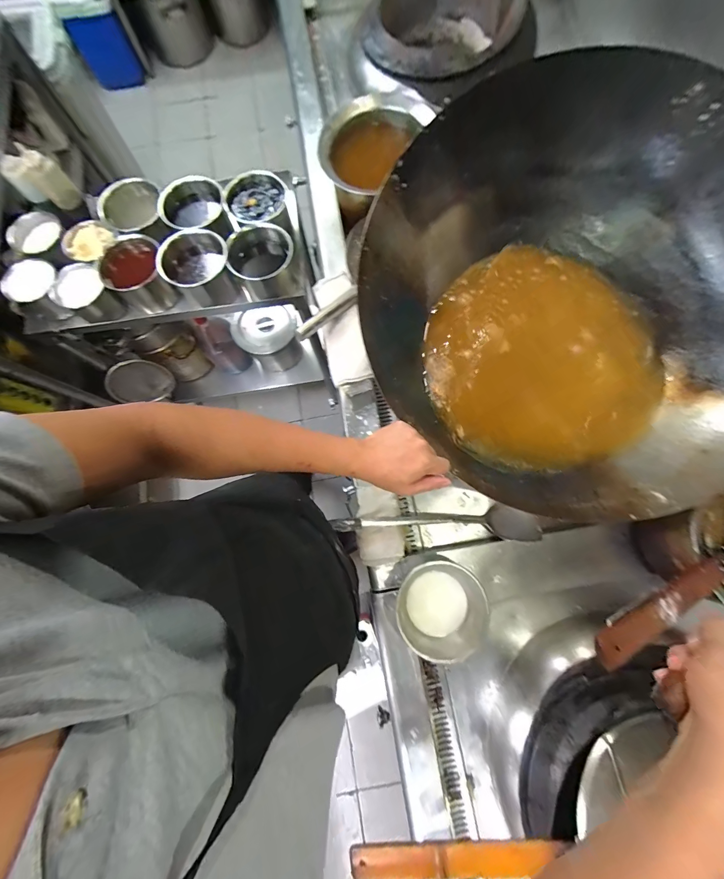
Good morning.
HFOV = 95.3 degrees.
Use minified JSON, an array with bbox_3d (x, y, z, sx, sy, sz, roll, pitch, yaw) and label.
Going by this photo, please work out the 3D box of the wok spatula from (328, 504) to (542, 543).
[{"bbox_3d":[0.157,0.173,0.719,0.428,0.069,0.067,4,78,1],"label":"wok spatula"}]

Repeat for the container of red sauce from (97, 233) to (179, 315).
[{"bbox_3d":[-0.541,-0.400,0.816,0.136,0.134,0.151,-26,79,-5],"label":"container of red sauce"}]

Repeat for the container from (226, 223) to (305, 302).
[{"bbox_3d":[-0.237,-0.426,0.812,0.153,0.126,0.147,0,78,0],"label":"container"}]

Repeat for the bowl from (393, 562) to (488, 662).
[{"bbox_3d":[0.148,0.321,0.636,0.168,0.075,0.162,0,78,0],"label":"bowl"}]

